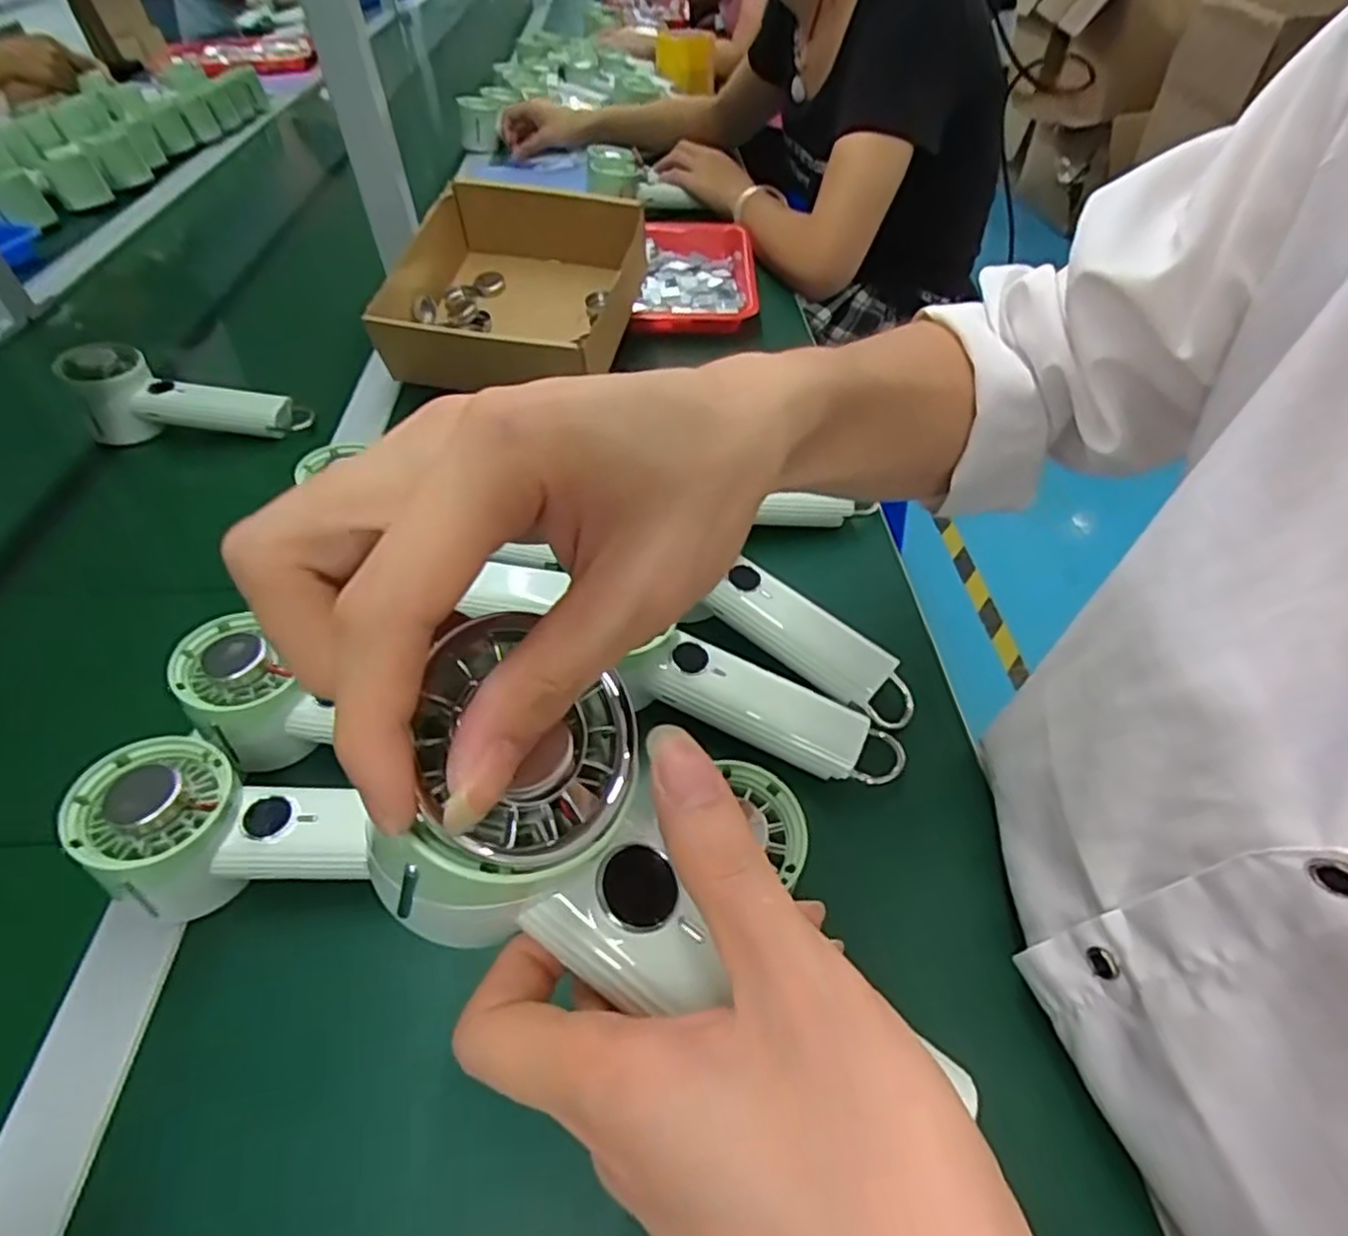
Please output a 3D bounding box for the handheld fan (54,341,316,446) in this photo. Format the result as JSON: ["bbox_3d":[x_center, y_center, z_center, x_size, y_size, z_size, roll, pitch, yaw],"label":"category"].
[{"bbox_3d":[-0.410,-0.193,0.623,0.174,0.081,0.054,-5,47,-4],"label":"handheld fan"}]

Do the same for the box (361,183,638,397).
[{"bbox_3d":[-0.144,-0.306,0.683,0.213,0.111,0.213,9,47,9],"label":"box"}]

